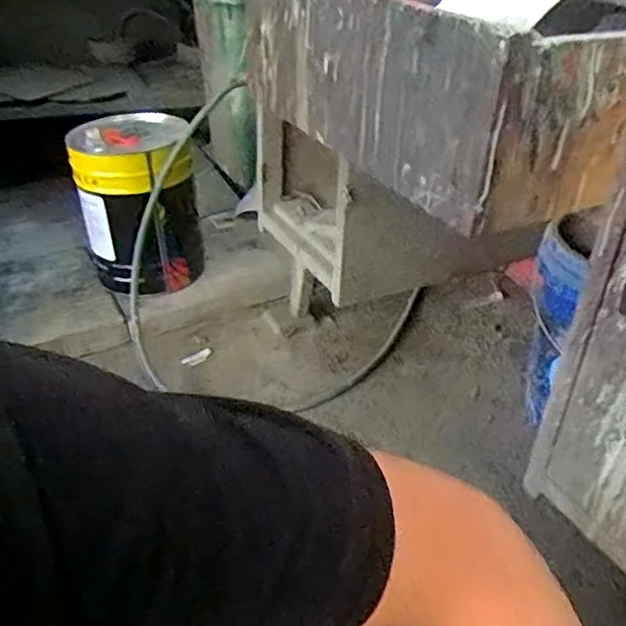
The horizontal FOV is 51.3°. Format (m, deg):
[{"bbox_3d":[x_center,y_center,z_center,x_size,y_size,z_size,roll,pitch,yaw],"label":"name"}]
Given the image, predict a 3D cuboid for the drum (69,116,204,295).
[{"bbox_3d":[-0.392,-0.258,1.505,0.251,0.352,0.250,-3,34,-8],"label":"drum"}]

